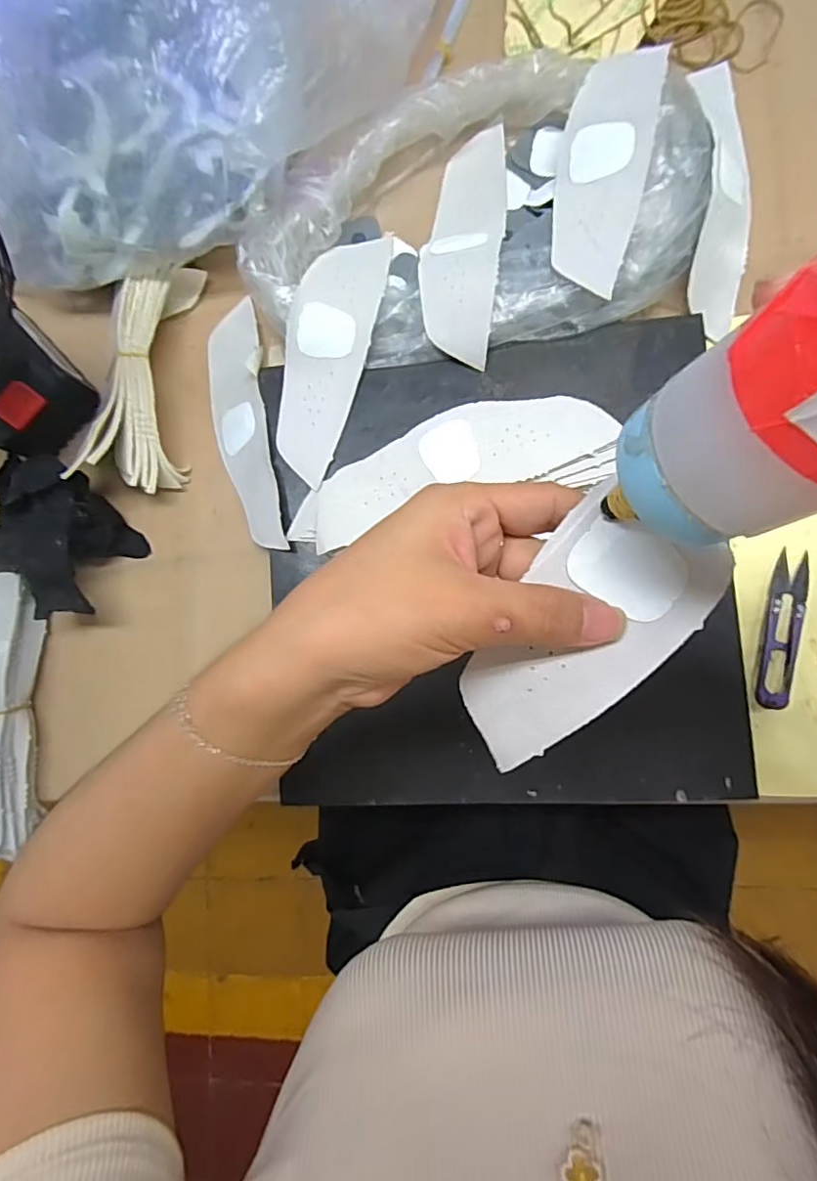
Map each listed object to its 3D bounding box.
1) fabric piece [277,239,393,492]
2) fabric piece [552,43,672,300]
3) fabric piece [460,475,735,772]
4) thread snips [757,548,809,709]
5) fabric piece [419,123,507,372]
[{"bbox_3d":[-0.055,-0.167,0.378,0.054,0.018,0.180,15,88,9],"label":"fabric piece"},{"bbox_3d":[0.120,-0.262,0.350,0.057,0.010,0.156,13,89,27],"label":"fabric piece"},{"bbox_3d":[0.060,0.021,0.208,0.056,0.018,0.114,39,112,9],"label":"fabric piece"},{"bbox_3d":[0.239,0.025,0.350,0.023,0.008,0.098,10,87,8],"label":"thread snips"},{"bbox_3d":[0.039,-0.241,0.386,0.052,0.034,0.177,3,69,8],"label":"fabric piece"}]

